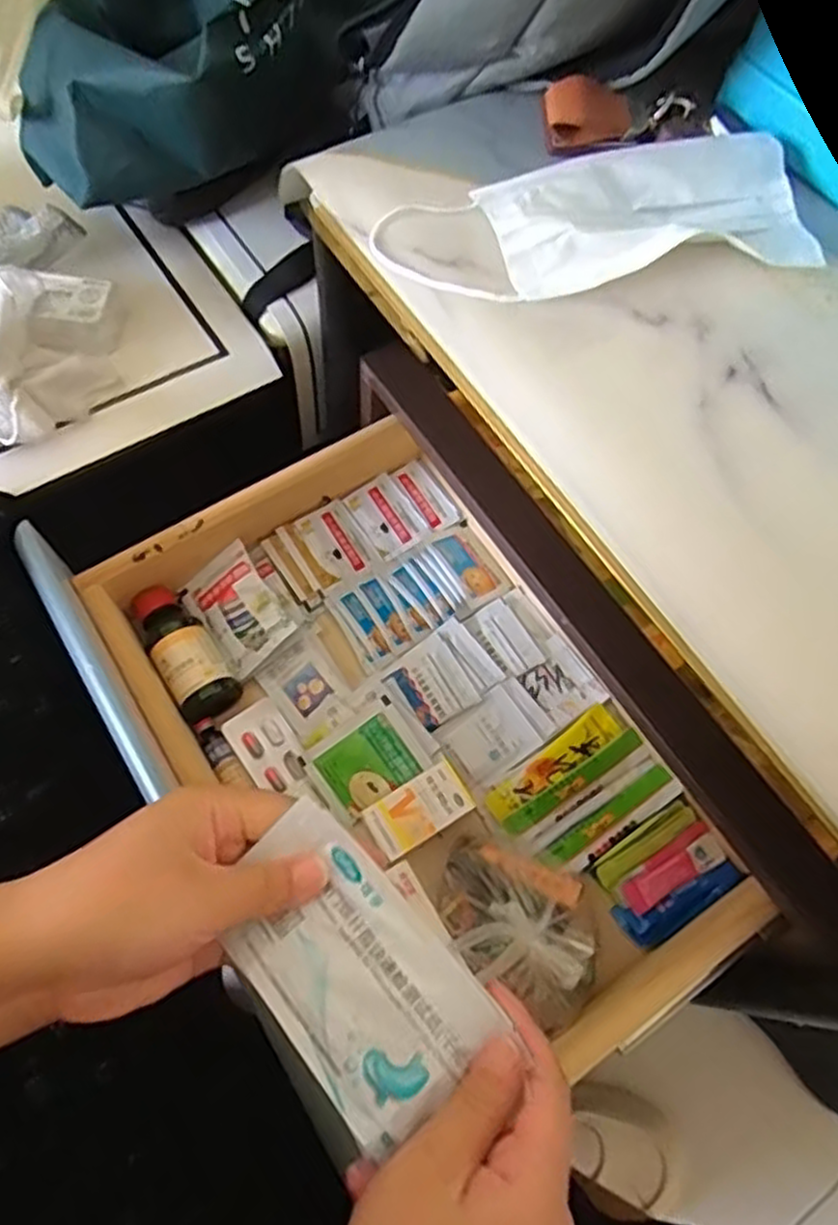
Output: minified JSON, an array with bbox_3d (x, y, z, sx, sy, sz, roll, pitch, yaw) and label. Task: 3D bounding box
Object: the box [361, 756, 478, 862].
[{"bbox_3d":[0.000,0.127,0.479,0.063,0.015,0.037,-31,72,-15],"label":"box"}]

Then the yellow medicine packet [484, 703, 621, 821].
[{"bbox_3d":[0.092,0.102,0.509,0.107,0.004,0.024,-35,73,-16],"label":"yellow medicine packet"}]

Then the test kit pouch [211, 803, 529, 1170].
[{"bbox_3d":[-0.027,0.134,0.285,0.064,0.011,0.110,-38,74,-17],"label":"test kit pouch"}]

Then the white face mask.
[{"bbox_3d":[0.094,-0.208,0.388,0.221,0.021,0.084,-11,68,-8],"label":"white face mask"}]

